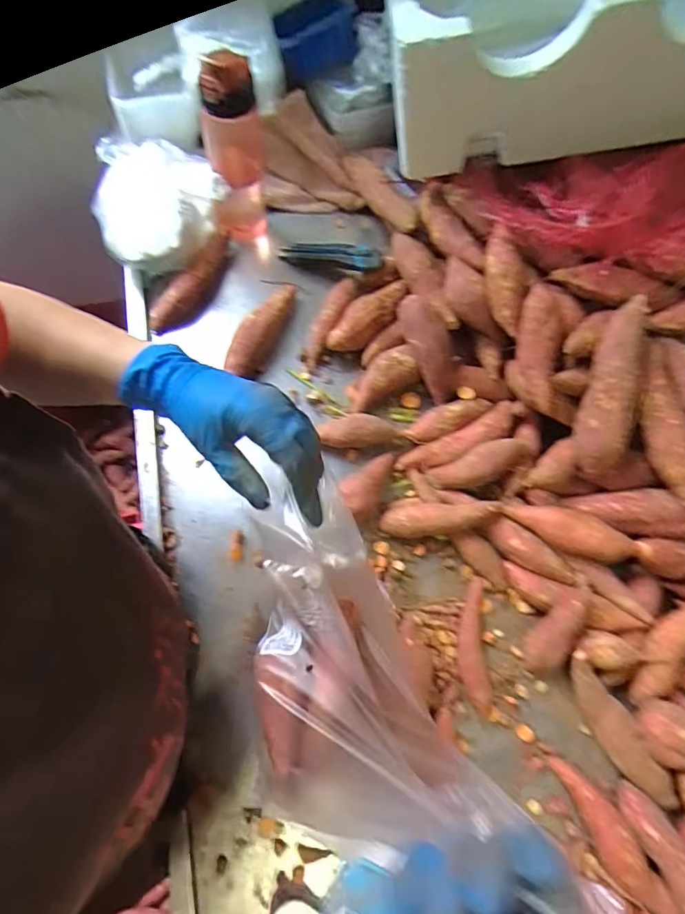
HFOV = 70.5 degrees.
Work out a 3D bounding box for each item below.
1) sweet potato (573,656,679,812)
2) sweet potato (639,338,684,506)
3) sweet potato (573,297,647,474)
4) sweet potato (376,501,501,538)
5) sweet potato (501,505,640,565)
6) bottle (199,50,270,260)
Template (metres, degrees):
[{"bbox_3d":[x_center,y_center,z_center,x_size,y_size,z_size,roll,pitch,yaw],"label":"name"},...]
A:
[{"bbox_3d":[0.273,0.273,0.479,0.032,0.031,0.150,-27,72,-13],"label":"sweet potato"},{"bbox_3d":[0.335,-0.035,0.502,0.038,0.033,0.169,-10,86,-7],"label":"sweet potato"},{"bbox_3d":[0.287,-0.072,0.511,0.051,0.043,0.185,9,97,1],"label":"sweet potato"},{"bbox_3d":[0.110,0.068,0.554,0.137,0.031,0.037,-7,68,7],"label":"sweet potato"},{"bbox_3d":[0.246,0.077,0.526,0.130,0.037,0.043,28,69,8],"label":"sweet potato"},{"bbox_3d":[-0.135,-0.366,0.617,0.070,0.225,0.069,-9,69,-7],"label":"bottle"}]

